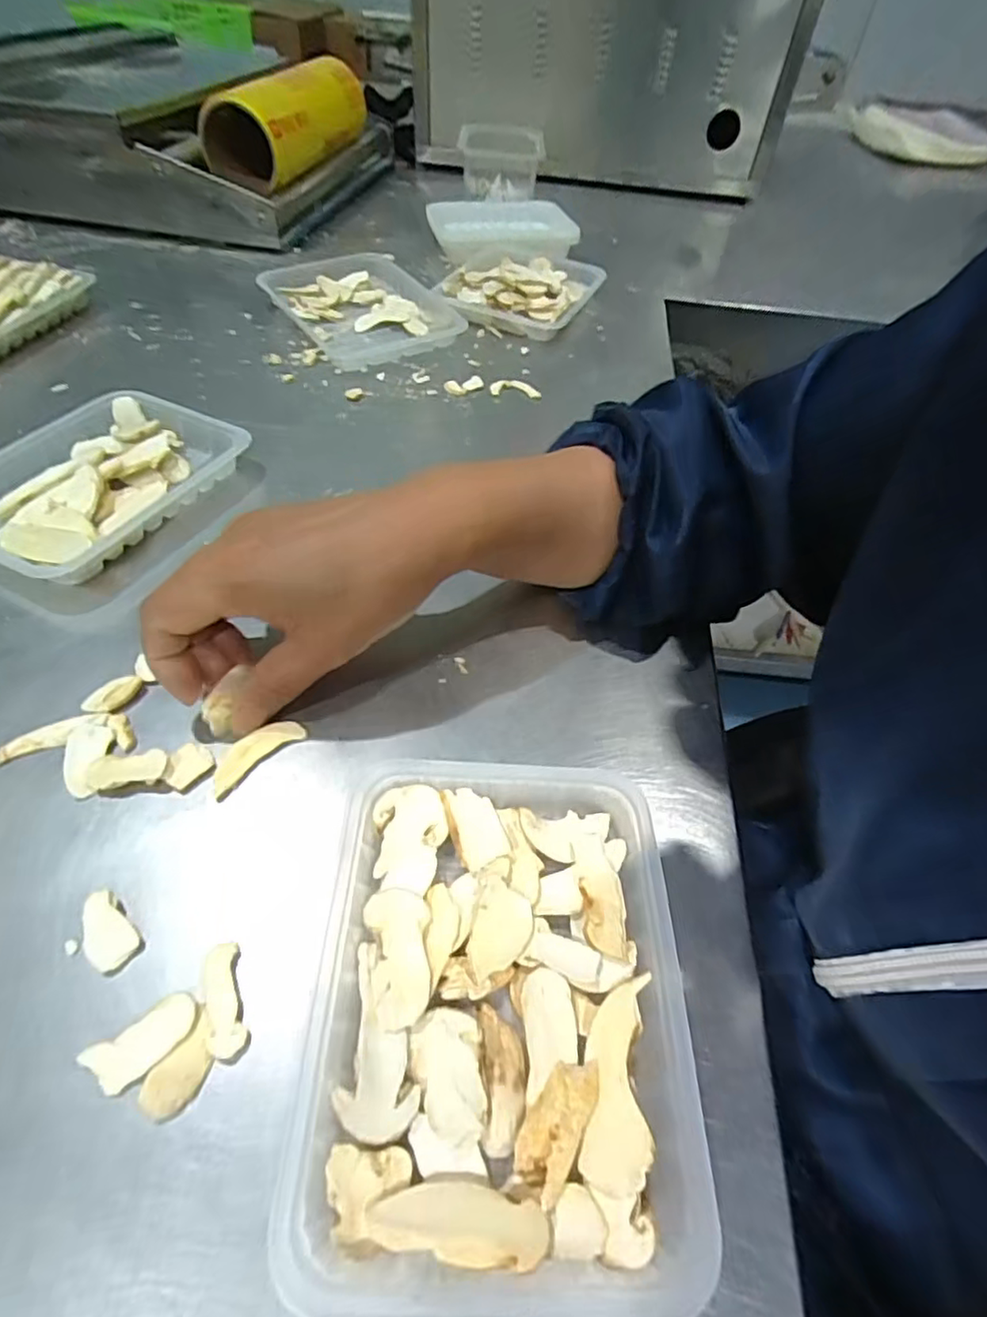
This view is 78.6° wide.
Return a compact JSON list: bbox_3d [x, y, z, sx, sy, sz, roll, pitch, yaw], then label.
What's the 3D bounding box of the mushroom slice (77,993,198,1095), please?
[{"bbox_3d":[-0.120,0.133,0.208,0.035,0.005,0.018,-26,57,-23],"label":"mushroom slice"}]

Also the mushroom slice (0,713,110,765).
[{"bbox_3d":[-0.207,0.036,0.281,0.049,0.008,0.013,-15,54,-16],"label":"mushroom slice"}]

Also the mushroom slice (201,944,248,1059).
[{"bbox_3d":[-0.098,0.122,0.218,0.013,0.006,0.039,-15,54,-16],"label":"mushroom slice"}]

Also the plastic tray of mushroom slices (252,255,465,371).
[{"bbox_3d":[-0.121,-0.332,0.568,0.138,0.024,0.182,-25,57,-22],"label":"plastic tray of mushroom slices"}]

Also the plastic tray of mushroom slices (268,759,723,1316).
[{"bbox_3d":[0.001,0.117,0.218,0.130,0.024,0.164,2,51,-2],"label":"plastic tray of mushroom slices"}]

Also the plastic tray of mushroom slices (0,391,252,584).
[{"bbox_3d":[-0.256,-0.114,0.385,0.129,0.027,0.161,27,54,17],"label":"plastic tray of mushroom slices"}]

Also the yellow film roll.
[{"bbox_3d":[-0.254,-0.692,0.772,0.104,0.083,0.394,8,51,2],"label":"yellow film roll"}]

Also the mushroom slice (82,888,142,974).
[{"bbox_3d":[-0.149,0.105,0.232,0.030,0.005,0.016,36,57,23],"label":"mushroom slice"}]

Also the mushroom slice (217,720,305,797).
[{"bbox_3d":[-0.112,0.043,0.282,0.017,0.005,0.046,38,58,24],"label":"mushroom slice"}]

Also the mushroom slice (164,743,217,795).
[{"bbox_3d":[-0.139,0.049,0.275,0.019,0.004,0.021,28,55,18],"label":"mushroom slice"}]

